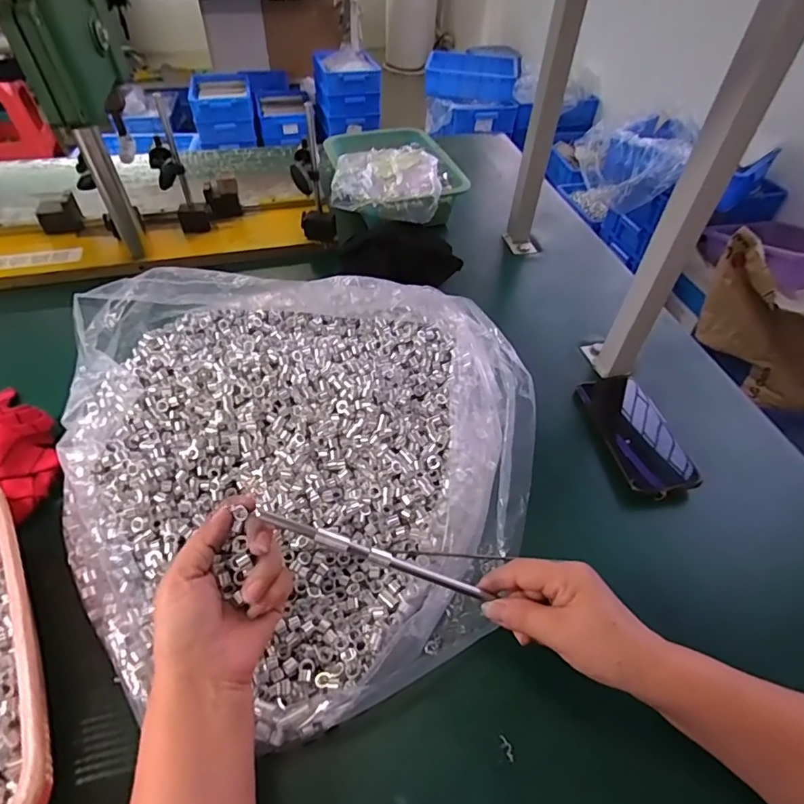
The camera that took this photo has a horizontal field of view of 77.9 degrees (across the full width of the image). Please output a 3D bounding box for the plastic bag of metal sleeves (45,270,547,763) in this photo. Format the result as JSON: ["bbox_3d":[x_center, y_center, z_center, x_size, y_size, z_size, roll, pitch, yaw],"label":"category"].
[{"bbox_3d":[-0.089,0.012,0.472,0.440,0.146,0.455,-27,55,-25],"label":"plastic bag of metal sleeves"}]

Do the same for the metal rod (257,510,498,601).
[{"bbox_3d":[-0.017,0.116,0.370,0.181,0.010,0.010,24,48,-10],"label":"metal rod"}]

